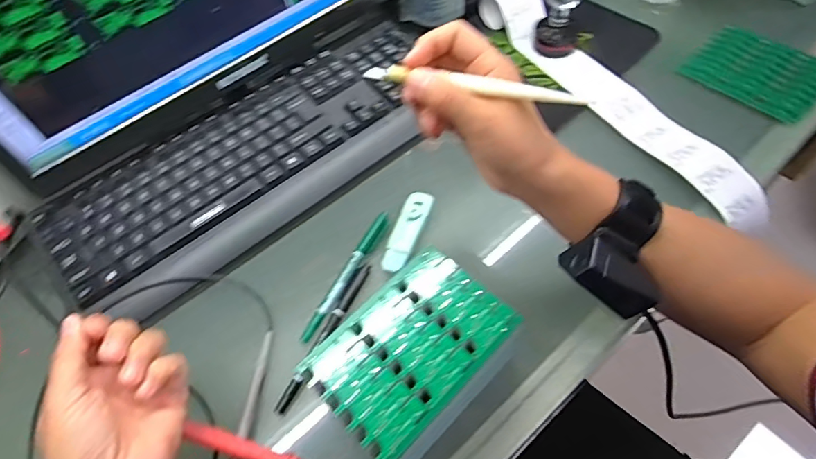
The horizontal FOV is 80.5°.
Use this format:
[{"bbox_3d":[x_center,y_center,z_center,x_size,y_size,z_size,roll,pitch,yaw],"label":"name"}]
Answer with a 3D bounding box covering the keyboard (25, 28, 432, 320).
[{"bbox_3d":[-0.148,-0.071,0.500,0.404,0.040,0.155,-37,71,-17],"label":"keyboard"}]

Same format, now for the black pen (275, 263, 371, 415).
[{"bbox_3d":[-0.069,0.087,0.402,0.012,0.008,0.139,22,62,18],"label":"black pen"}]

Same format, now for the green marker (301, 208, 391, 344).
[{"bbox_3d":[-0.053,0.039,0.429,0.014,0.011,0.135,22,62,18],"label":"green marker"}]

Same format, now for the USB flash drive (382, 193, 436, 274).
[{"bbox_3d":[-0.001,0.000,0.442,0.027,0.008,0.085,15,60,14],"label":"USB flash drive"}]

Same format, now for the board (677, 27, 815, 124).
[{"bbox_3d":[0.375,-0.169,0.518,0.091,0.015,0.125,-34,61,-16],"label":"board"}]

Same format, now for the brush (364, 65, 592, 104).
[{"bbox_3d":[0.041,-0.094,0.312,0.149,0.009,0.012,10,59,13],"label":"brush"}]

